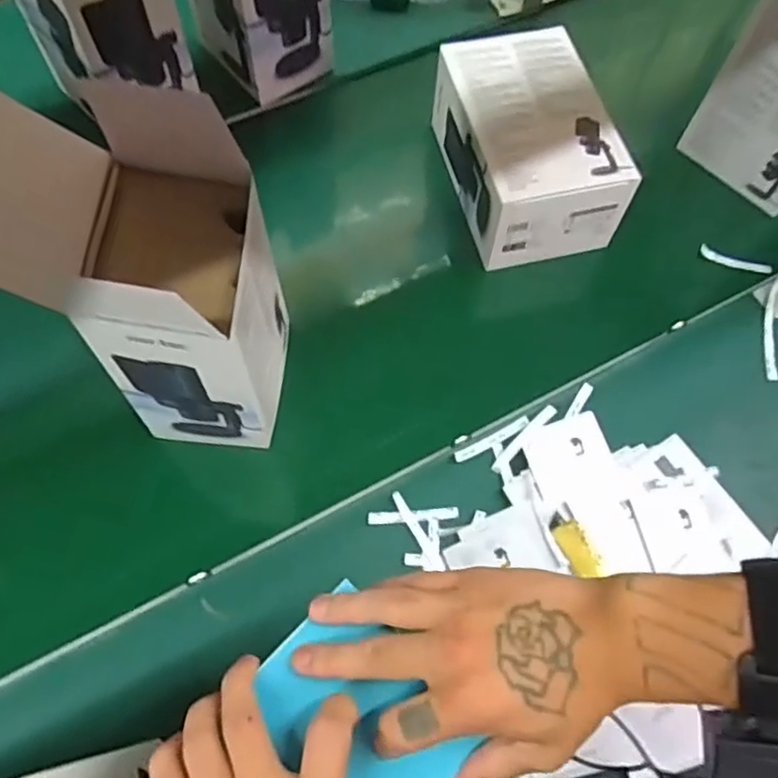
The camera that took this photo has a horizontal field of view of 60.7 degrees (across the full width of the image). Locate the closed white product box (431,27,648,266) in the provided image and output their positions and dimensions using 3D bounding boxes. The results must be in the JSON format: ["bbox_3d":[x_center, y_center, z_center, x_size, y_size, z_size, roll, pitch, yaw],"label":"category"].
[{"bbox_3d":[0.156,-0.275,0.753,0.150,0.112,0.223,-11,66,-8],"label":"closed white product box"}]

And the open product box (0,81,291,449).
[{"bbox_3d":[-0.199,-0.103,0.532,0.200,0.306,0.175,11,65,2],"label":"open product box"}]

